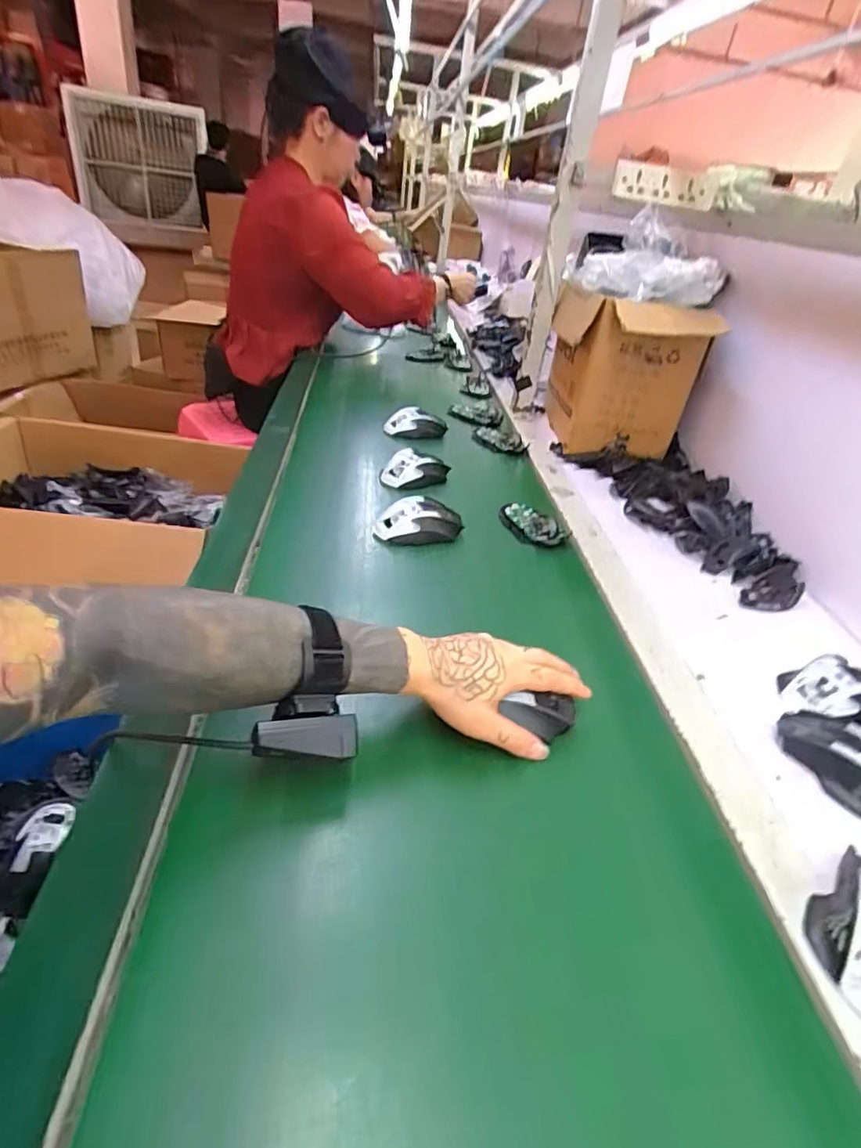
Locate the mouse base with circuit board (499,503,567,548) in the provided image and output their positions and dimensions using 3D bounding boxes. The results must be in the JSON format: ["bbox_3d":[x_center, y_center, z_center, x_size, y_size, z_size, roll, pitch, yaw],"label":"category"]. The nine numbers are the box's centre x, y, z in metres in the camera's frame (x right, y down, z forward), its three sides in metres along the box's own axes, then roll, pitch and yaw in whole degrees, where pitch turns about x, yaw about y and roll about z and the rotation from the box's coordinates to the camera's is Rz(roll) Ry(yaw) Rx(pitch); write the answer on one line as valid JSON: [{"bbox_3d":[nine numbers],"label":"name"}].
[{"bbox_3d":[0.137,-0.068,0.811,0.055,0.027,0.108,-18,38,-14],"label":"mouse base with circuit board"}]

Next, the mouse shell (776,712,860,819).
[{"bbox_3d":[0.355,0.158,0.500,0.053,0.035,0.111,-12,37,-27],"label":"mouse shell"}]

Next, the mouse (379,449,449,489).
[{"bbox_3d":[-0.020,-0.155,0.885,0.106,0.051,0.061,3,33,-7],"label":"mouse"}]

